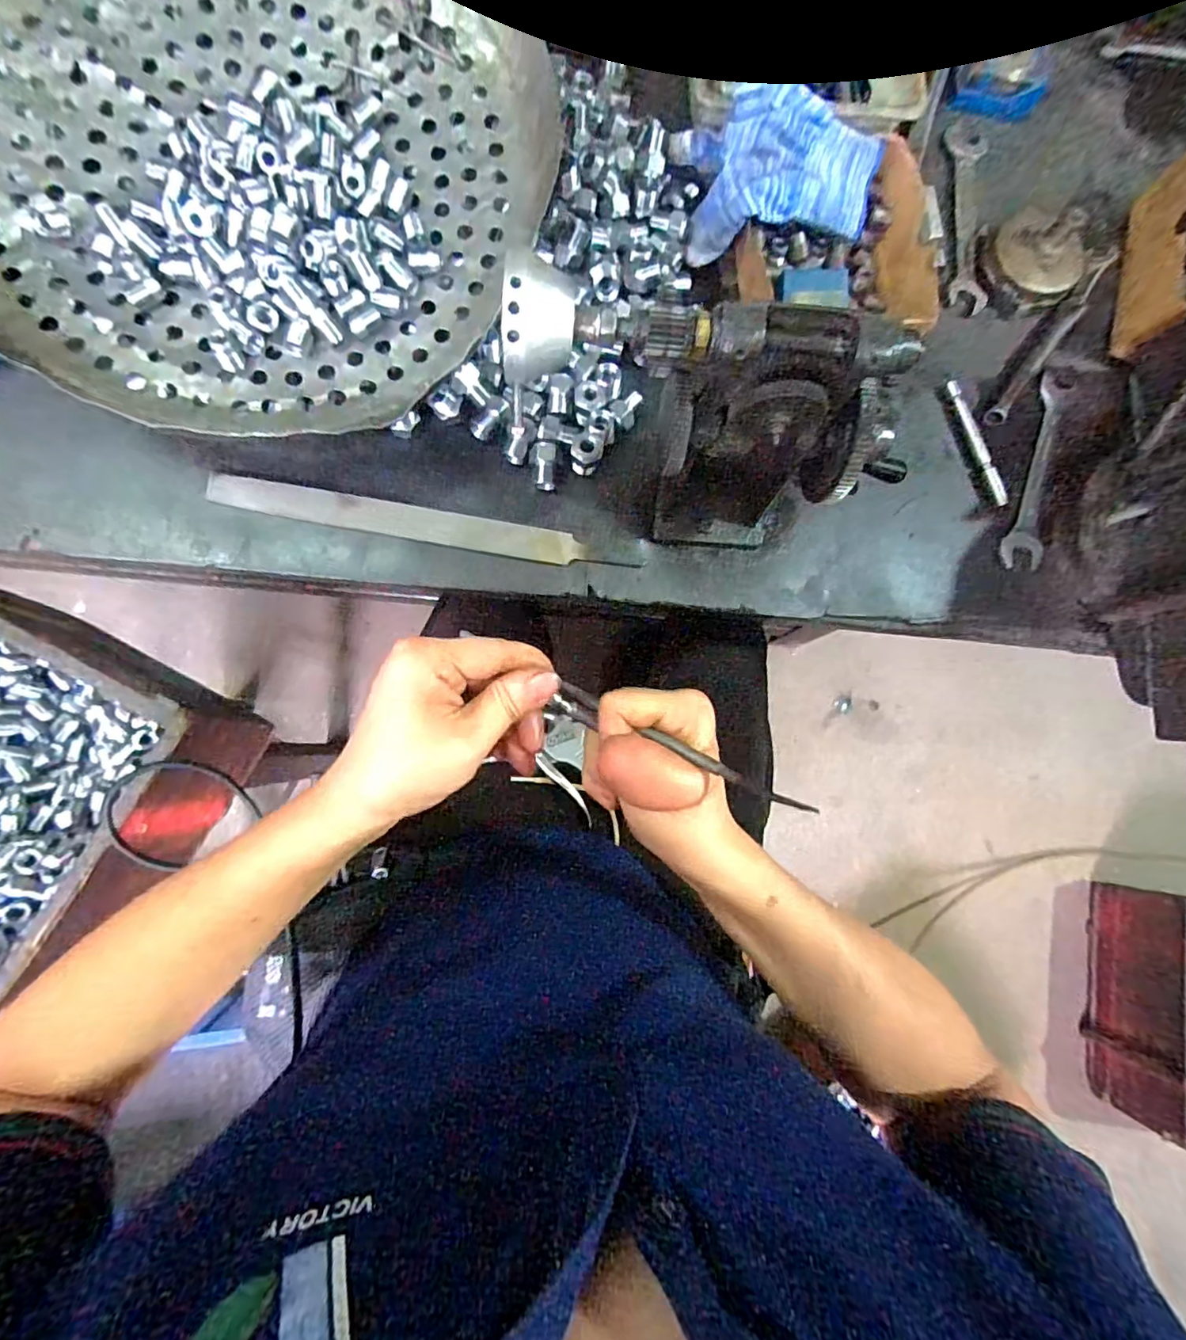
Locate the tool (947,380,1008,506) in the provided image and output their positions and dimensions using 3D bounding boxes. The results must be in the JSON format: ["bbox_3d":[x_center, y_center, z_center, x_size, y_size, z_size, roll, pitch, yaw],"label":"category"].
[{"bbox_3d":[0.305,-0.180,0.458,0.013,0.009,0.106,-18,84,-8],"label":"tool"}]

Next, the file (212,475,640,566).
[{"bbox_3d":[-0.115,-0.102,0.406,0.290,0.006,0.024,10,81,-5],"label":"file"}]

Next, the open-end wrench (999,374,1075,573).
[{"bbox_3d":[0.357,-0.160,0.460,0.029,0.009,0.169,17,81,-4],"label":"open-end wrench"}]

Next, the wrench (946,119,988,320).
[{"bbox_3d":[0.315,-0.383,0.486,0.034,0.007,0.174,7,81,-5],"label":"wrench"}]

